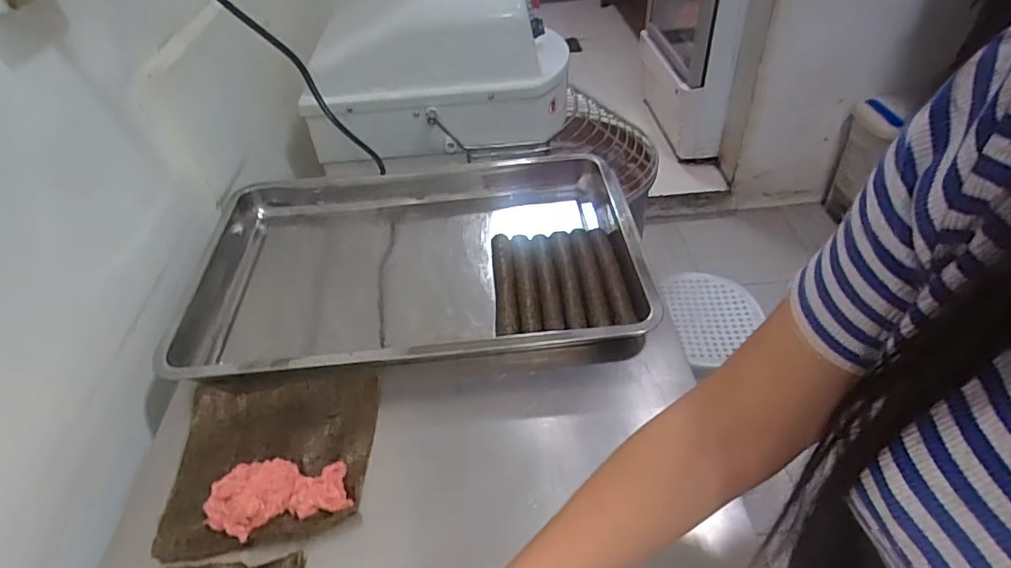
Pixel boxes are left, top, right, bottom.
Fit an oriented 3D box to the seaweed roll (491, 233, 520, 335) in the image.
[{"bbox_3d":[-0.001,-0.003,0.764,0.029,0.029,0.206,-5,43,0],"label":"seaweed roll"}]

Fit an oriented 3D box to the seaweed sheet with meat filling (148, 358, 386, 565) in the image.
[{"bbox_3d":[-0.243,0.181,0.602,0.202,0.047,0.194,-6,43,-1],"label":"seaweed sheet with meat filling"}]

